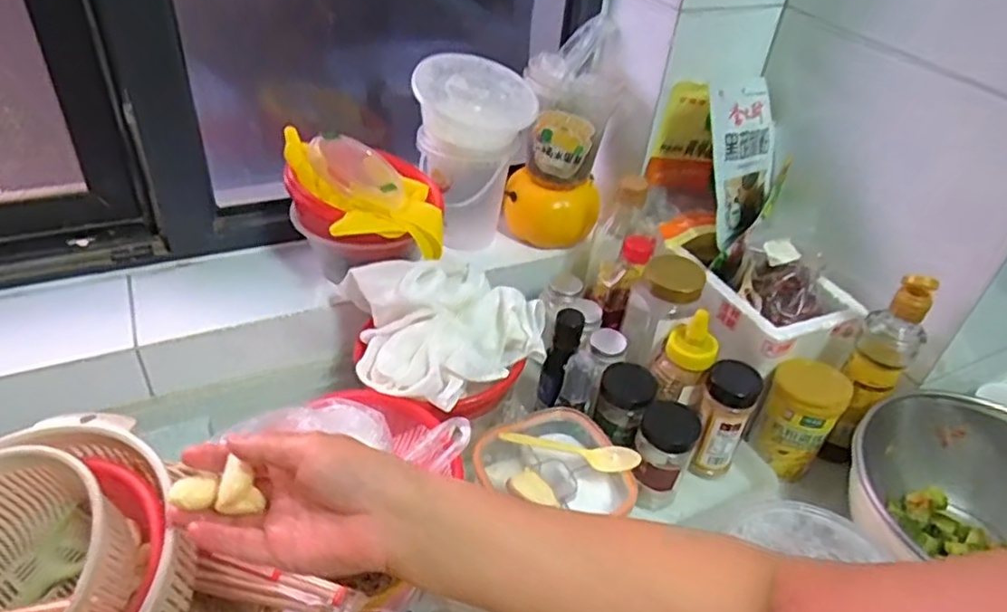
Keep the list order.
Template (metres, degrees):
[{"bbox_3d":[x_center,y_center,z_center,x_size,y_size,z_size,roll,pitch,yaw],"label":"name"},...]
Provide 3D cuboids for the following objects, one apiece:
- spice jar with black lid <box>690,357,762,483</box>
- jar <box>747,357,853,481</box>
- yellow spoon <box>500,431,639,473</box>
[{"bbox_3d":[0.235,0.127,0.728,0.057,0.131,0.042,23,42,19],"label":"spice jar with black lid"},{"bbox_3d":[0.330,0.122,0.749,0.075,0.114,0.075,28,43,24],"label":"jar"},{"bbox_3d":[0.064,0.133,0.645,0.133,0.018,0.027,13,39,8],"label":"yellow spoon"}]

